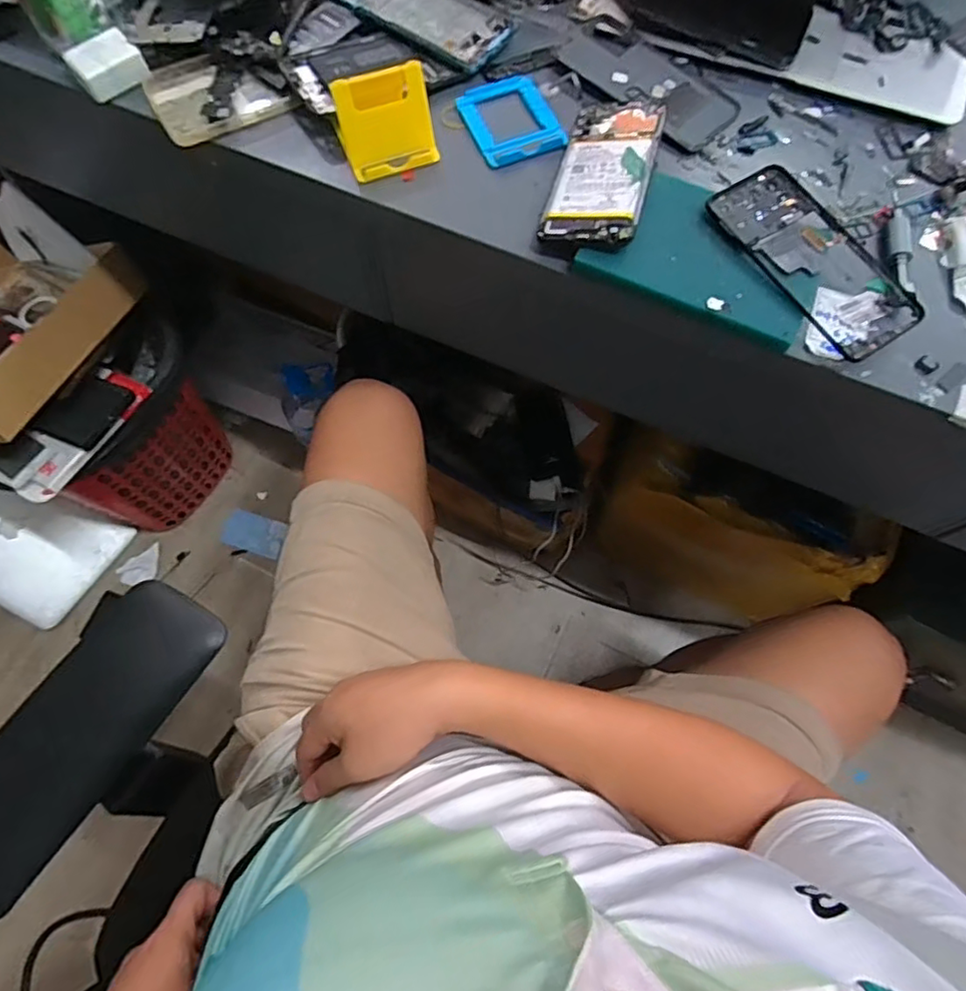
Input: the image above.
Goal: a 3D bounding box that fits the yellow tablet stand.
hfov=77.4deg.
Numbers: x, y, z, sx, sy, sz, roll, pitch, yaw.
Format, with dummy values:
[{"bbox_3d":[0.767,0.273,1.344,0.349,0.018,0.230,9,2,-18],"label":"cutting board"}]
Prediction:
[{"bbox_3d":[-0.077,-0.297,0.473,0.073,0.050,0.056,-19,71,-9],"label":"yellow tablet stand"}]

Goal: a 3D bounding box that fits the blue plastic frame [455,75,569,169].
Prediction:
[{"bbox_3d":[0.024,-0.318,0.509,0.075,0.008,0.094,-17,70,-8],"label":"blue plastic frame"}]

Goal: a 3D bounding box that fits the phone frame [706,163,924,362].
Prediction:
[{"bbox_3d":[0.243,-0.174,0.447,0.086,0.014,0.164,-30,74,-12],"label":"phone frame"}]

